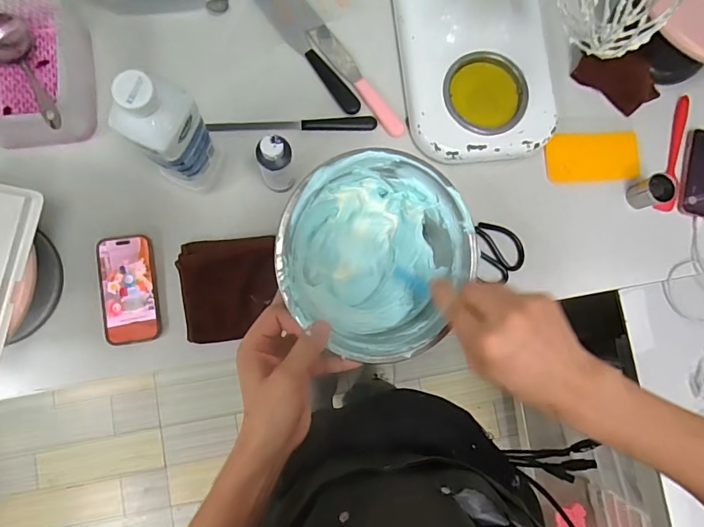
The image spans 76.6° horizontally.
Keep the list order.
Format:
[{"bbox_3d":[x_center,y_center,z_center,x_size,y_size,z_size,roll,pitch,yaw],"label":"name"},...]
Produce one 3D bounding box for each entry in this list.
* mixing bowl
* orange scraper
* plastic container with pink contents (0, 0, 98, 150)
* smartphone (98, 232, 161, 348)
[{"bbox_3d":[0.027,-0.007,0.429,0.184,0.077,0.182,1,83,-5],"label":"mixing bowl"},{"bbox_3d":[0.385,-0.172,0.717,0.143,0.011,0.081,-2,84,3],"label":"orange scraper"},{"bbox_3d":[-0.454,-0.268,0.609,0.151,0.106,0.215,-5,84,-5],"label":"plastic container with pink contents"},{"bbox_3d":[-0.317,0.035,0.633,0.072,0.015,0.151,-6,84,-6],"label":"smartphone"}]

